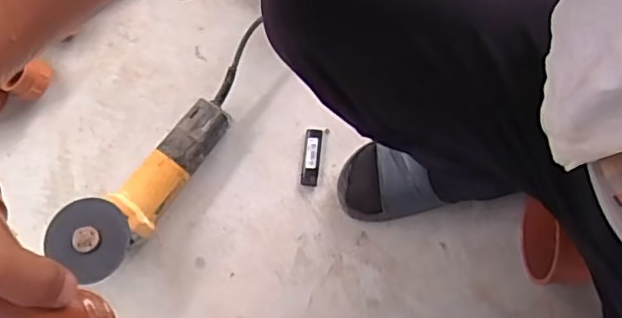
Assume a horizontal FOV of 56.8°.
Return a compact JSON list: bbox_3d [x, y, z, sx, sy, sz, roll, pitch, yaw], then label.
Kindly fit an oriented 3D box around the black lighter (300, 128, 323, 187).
[{"bbox_3d":[0.001,-0.003,0.784,0.023,0.013,0.078,5,75,5],"label":"black lighter"}]

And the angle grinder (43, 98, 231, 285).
[{"bbox_3d":[-0.212,0.034,0.740,0.097,0.079,0.274,35,80,12],"label":"angle grinder"}]

